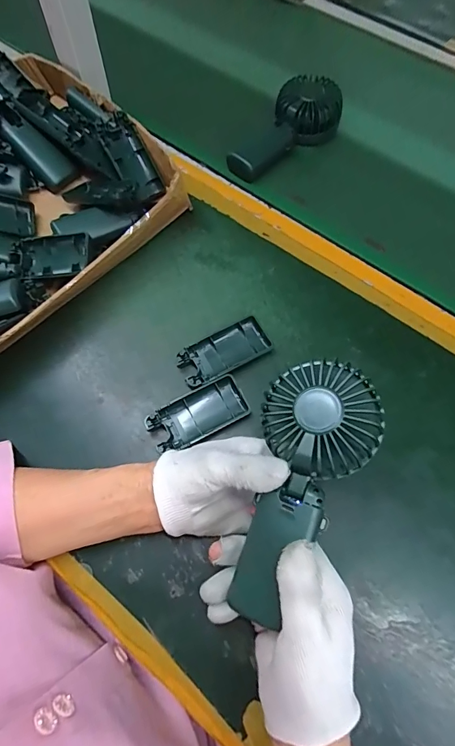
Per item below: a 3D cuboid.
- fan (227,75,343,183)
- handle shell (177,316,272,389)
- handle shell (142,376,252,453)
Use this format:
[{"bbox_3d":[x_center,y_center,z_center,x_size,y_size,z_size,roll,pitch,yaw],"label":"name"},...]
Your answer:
[{"bbox_3d":[0.079,-0.316,0.510,0.083,0.048,0.162,33,69,12],"label":"fan"},{"bbox_3d":[-0.003,-0.021,0.400,0.093,0.015,0.044,-26,69,-12],"label":"handle shell"},{"bbox_3d":[-0.028,0.040,0.376,0.092,0.014,0.043,-25,69,-12],"label":"handle shell"}]

